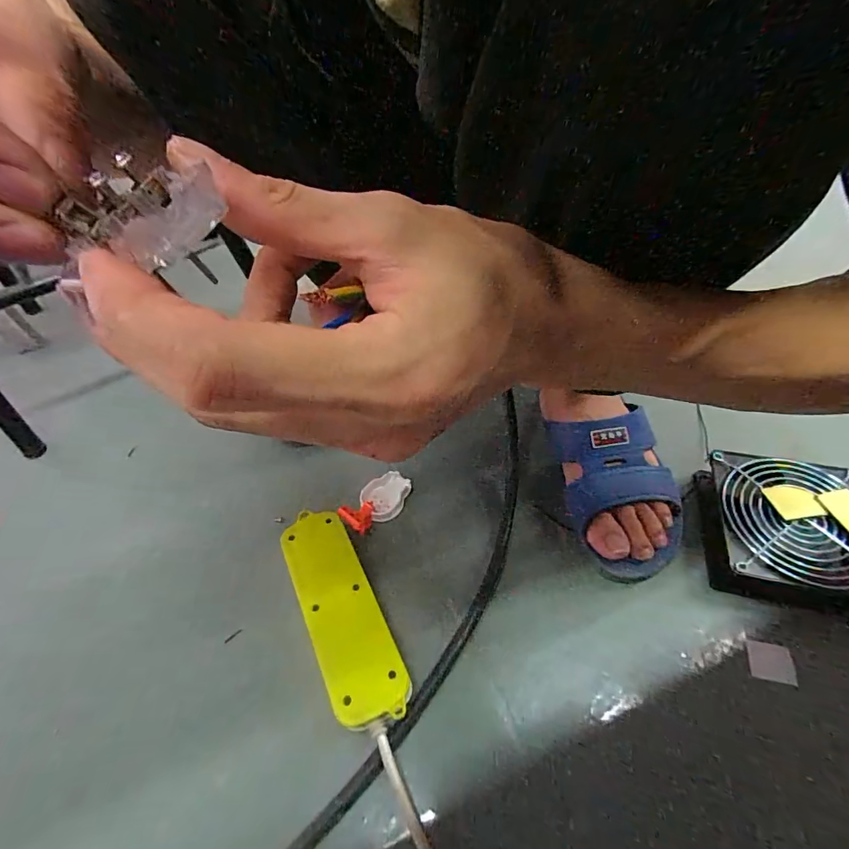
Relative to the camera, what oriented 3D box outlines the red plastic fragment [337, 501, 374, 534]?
[{"bbox_3d":[-0.059,0.090,0.416,0.031,0.026,0.032,-28,55,-15],"label":"red plastic fragment"}]

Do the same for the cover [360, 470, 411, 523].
[{"bbox_3d":[-0.038,0.071,0.440,0.041,0.012,0.050,35,63,27],"label":"cover"}]

